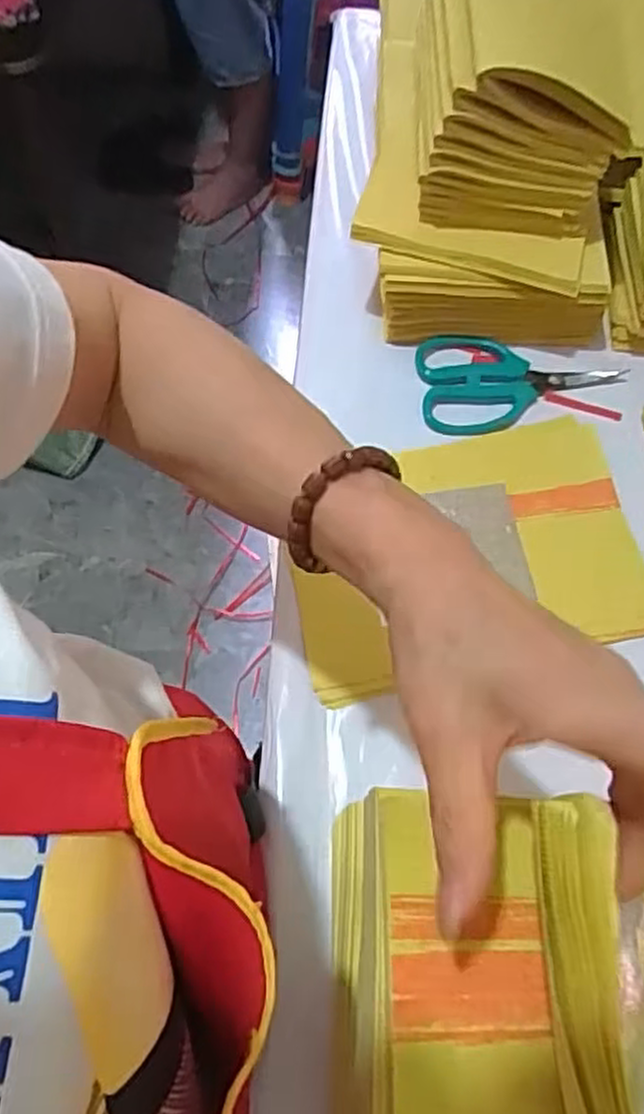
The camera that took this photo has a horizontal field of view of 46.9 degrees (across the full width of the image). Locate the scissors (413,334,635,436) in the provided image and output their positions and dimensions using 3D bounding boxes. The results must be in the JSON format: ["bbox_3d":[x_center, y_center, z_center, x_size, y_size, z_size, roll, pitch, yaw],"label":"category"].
[{"bbox_3d":[0.147,-0.127,0.544,0.148,0.010,0.080,-1,66,-1],"label":"scissors"}]

